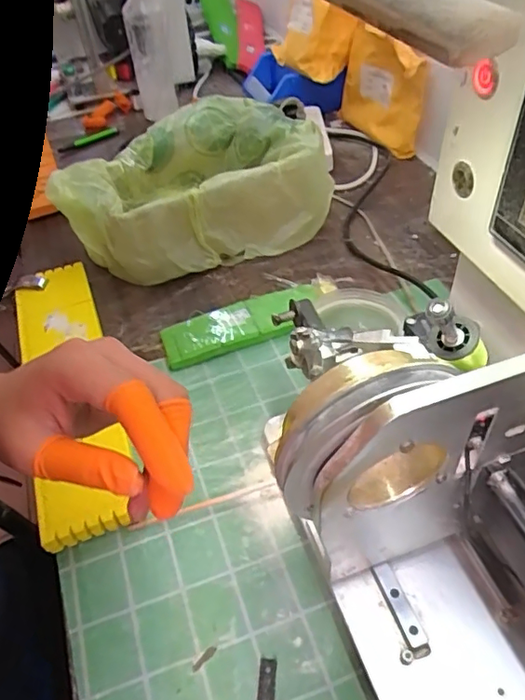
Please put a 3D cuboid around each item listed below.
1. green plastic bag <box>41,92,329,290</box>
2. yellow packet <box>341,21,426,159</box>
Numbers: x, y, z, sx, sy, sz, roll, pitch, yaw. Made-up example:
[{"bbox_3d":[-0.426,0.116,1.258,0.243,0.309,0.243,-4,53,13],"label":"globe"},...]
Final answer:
[{"bbox_3d":[-0.088,-0.194,0.698,0.302,0.126,0.212,-30,51,-20],"label":"green plastic bag"},{"bbox_3d":[0.183,-0.415,0.862,0.035,0.152,0.203,-22,48,-13],"label":"yellow packet"}]

